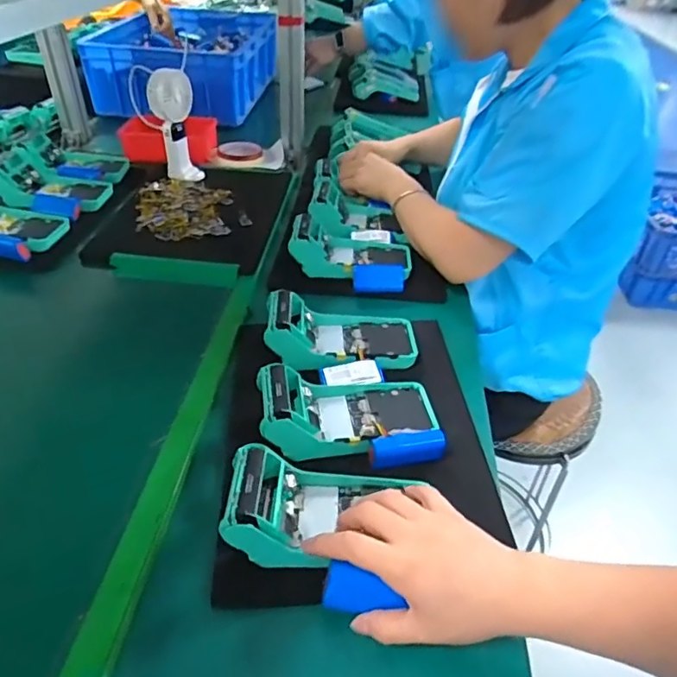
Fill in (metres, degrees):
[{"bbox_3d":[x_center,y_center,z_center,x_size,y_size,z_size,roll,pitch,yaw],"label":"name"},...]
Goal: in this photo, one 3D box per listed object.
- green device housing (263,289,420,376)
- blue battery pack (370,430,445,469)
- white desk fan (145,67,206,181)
[{"bbox_3d":[0.005,-0.007,0.609,0.169,0.063,0.097,-4,38,-8],"label":"green device housing"},{"bbox_3d":[0.063,0.101,0.493,0.068,0.023,0.023,-6,38,-10],"label":"blue battery pack"},{"bbox_3d":[-0.278,-0.359,0.920,0.072,0.182,0.047,-11,39,-16],"label":"white desk fan"}]

